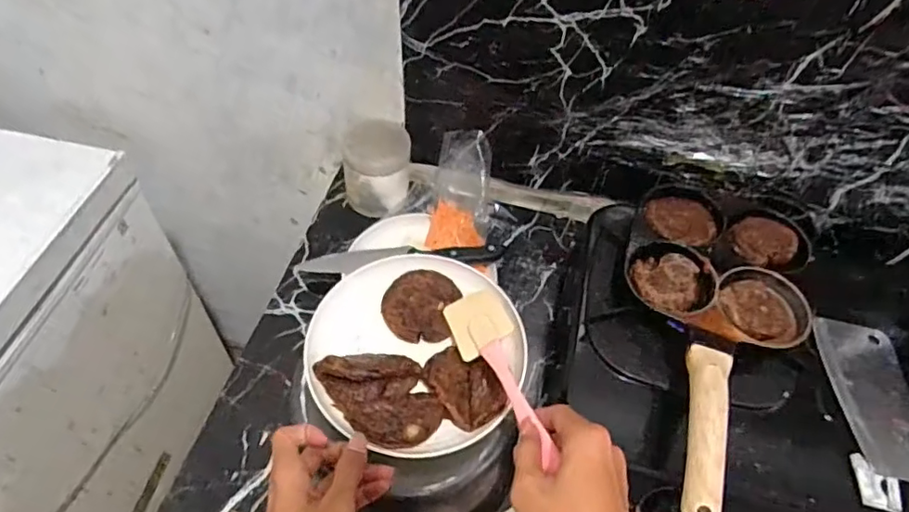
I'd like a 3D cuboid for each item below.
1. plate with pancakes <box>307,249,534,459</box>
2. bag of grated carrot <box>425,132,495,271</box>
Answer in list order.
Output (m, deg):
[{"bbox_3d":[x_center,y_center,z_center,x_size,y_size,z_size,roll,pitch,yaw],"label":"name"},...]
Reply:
[{"bbox_3d":[-0.035,0.079,0.523,0.180,0.043,0.187,1,54,-2],"label":"plate with pancakes"},{"bbox_3d":[0.010,-0.076,0.776,0.081,0.103,0.146,7,53,0],"label":"bag of grated carrot"}]

